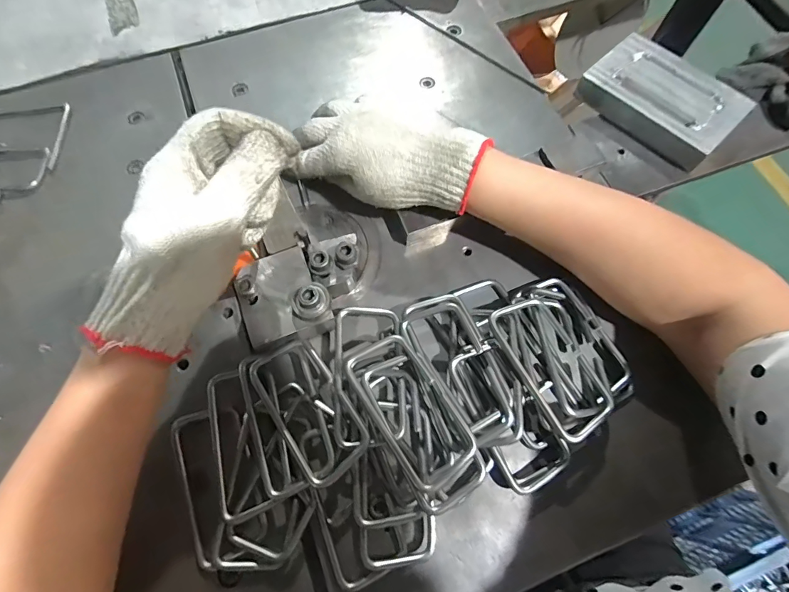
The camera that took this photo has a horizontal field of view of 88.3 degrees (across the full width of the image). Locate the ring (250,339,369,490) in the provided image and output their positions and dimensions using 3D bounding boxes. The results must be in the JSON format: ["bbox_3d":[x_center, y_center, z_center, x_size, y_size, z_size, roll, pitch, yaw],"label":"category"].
[{"bbox_3d":[-0.062,0.079,0.292,0.052,0.005,0.104,-33,66,-11],"label":"ring"}]

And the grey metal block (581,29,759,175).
[{"bbox_3d":[0.267,-0.200,0.406,0.094,0.026,0.139,-42,73,-15],"label":"grey metal block"}]

